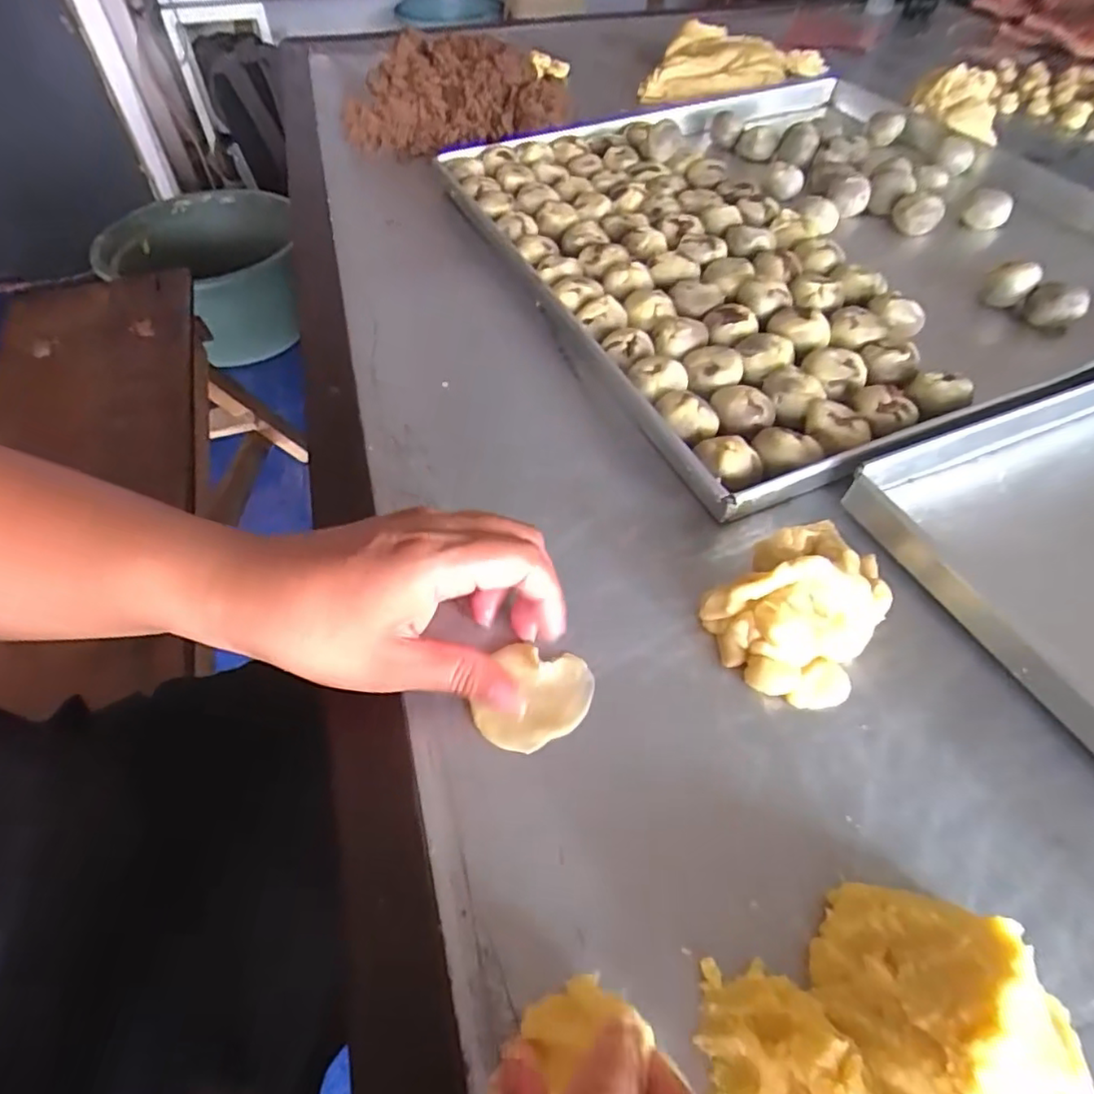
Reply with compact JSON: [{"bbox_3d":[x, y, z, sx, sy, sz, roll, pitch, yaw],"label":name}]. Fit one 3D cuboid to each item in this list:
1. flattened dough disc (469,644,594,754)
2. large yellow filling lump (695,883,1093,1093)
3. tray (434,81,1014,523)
[{"bbox_3d":[-0.006,0.071,0.293,0.048,0.007,0.051,0,50,0],"label":"flattened dough disc"},{"bbox_3d":[0.105,0.160,0.191,0.096,0.051,0.104,3,50,2],"label":"large yellow filling lump"},{"bbox_3d":[0.203,-0.282,0.552,0.489,0.049,0.509,-21,54,-17],"label":"tray"}]

